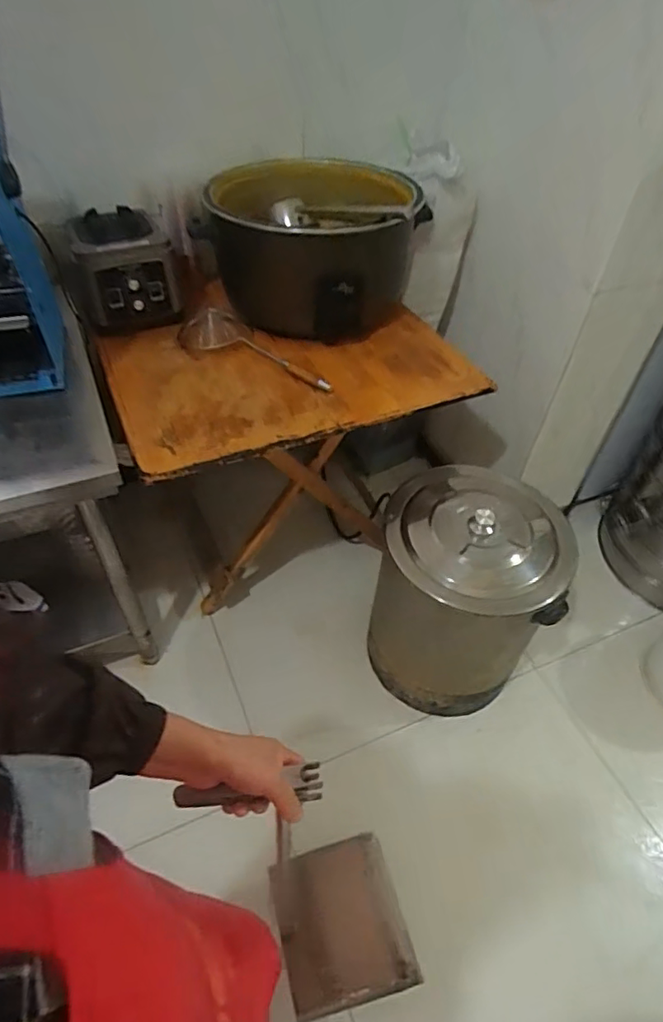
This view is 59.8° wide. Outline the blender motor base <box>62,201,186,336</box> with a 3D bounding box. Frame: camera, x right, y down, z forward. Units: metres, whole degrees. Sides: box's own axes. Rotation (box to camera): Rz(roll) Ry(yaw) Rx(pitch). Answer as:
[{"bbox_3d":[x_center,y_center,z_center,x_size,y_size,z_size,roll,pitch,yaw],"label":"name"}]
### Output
[{"bbox_3d":[-0.471,-0.563,1.327,0.206,0.208,0.219,-7,50,-10],"label":"blender motor base"}]

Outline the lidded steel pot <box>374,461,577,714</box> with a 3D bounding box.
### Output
[{"bbox_3d":[0.305,0.201,1.406,0.360,0.510,0.377,2,49,-2],"label":"lidded steel pot"}]

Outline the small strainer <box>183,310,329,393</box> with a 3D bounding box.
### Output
[{"bbox_3d":[-0.179,-0.347,1.282,0.386,0.054,0.129,33,55,23],"label":"small strainer"}]

